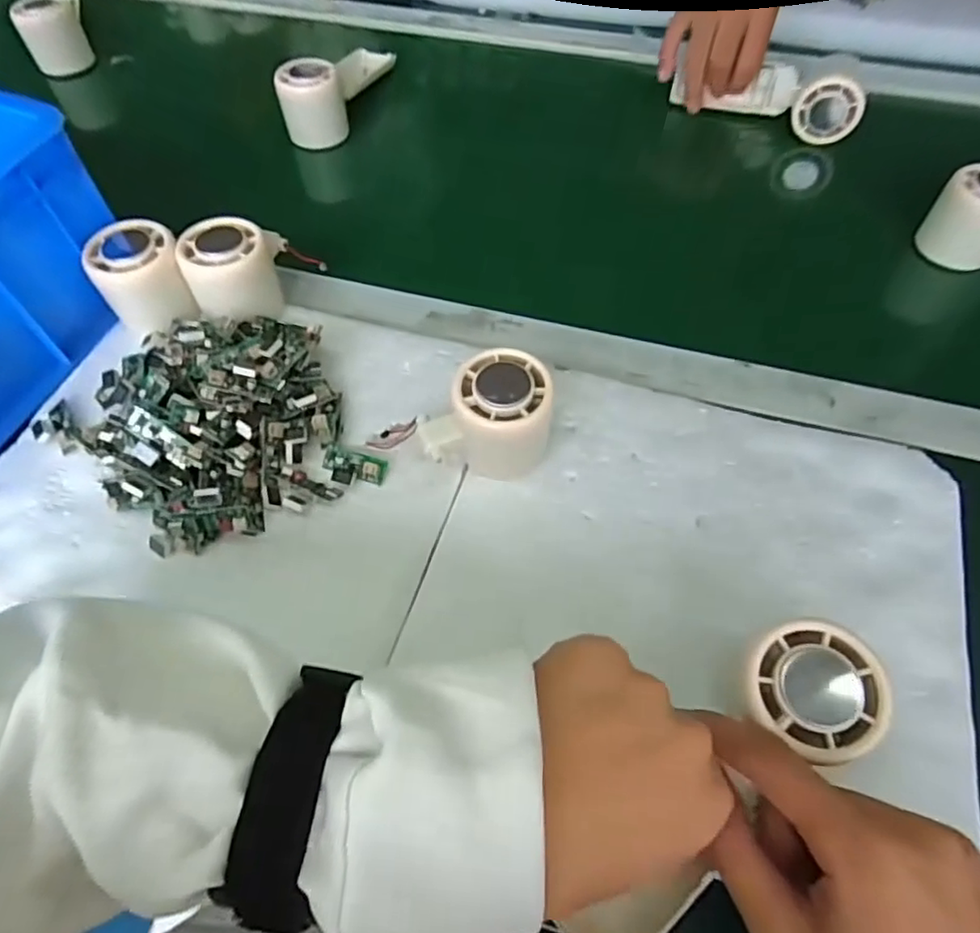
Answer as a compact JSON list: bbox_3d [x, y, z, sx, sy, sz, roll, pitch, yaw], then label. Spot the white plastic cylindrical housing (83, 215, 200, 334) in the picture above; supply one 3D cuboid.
[{"bbox_3d":[-0.226,-0.125,0.414,0.052,0.046,0.057,-1,59,1],"label":"white plastic cylindrical housing"}]

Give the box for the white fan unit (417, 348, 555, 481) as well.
[{"bbox_3d":[-0.001,-0.027,0.358,0.069,0.061,0.055,-1,59,1],"label":"white fan unit"}]

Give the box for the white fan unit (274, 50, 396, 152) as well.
[{"bbox_3d":[-0.140,-0.365,0.590,0.054,0.060,0.154,14,61,10],"label":"white fan unit"}]

